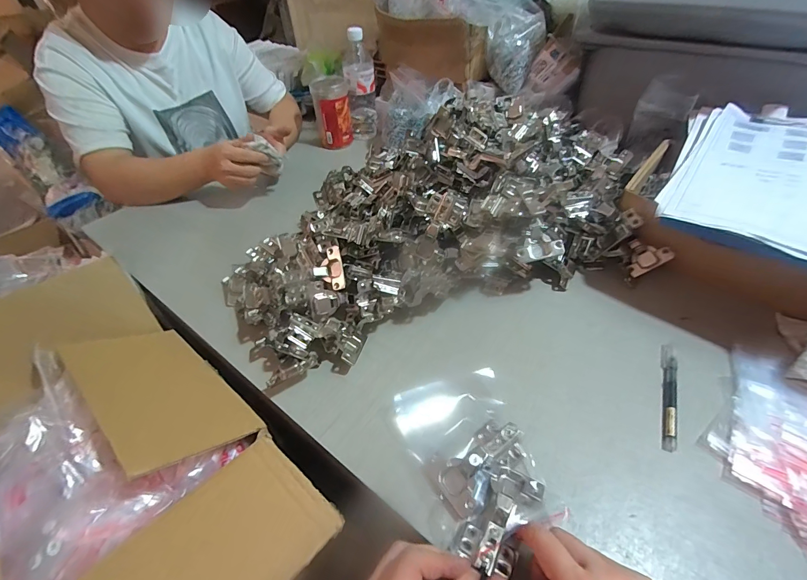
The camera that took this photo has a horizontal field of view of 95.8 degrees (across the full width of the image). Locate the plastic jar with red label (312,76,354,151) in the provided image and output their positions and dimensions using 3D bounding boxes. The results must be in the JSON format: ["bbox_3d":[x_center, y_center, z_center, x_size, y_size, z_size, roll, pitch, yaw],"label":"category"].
[{"bbox_3d":[-0.163,-0.412,0.851,0.080,0.138,0.070,-11,46,-7],"label":"plastic jar with red label"}]

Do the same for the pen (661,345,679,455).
[{"bbox_3d":[0.300,0.114,0.409,0.015,0.011,0.138,17,49,20],"label":"pen"}]

